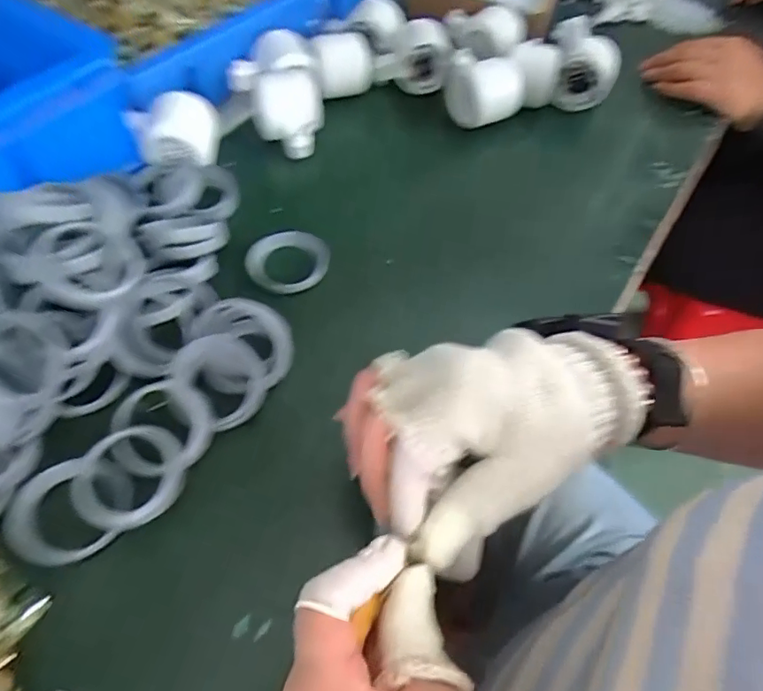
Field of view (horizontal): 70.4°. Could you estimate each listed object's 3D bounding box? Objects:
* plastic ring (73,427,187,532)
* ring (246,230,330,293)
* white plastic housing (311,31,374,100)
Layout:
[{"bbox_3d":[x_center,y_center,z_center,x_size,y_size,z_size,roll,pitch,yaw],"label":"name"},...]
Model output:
[{"bbox_3d":[-0.153,0.080,0.327,0.064,0.015,0.058,-9,58,-11],"label":"plastic ring"},{"bbox_3d":[-0.078,-0.067,0.443,0.067,0.015,0.058,5,56,-1],"label":"ring"},{"bbox_3d":[-0.040,-0.291,0.569,0.060,0.054,0.046,-8,57,-10],"label":"white plastic housing"}]

